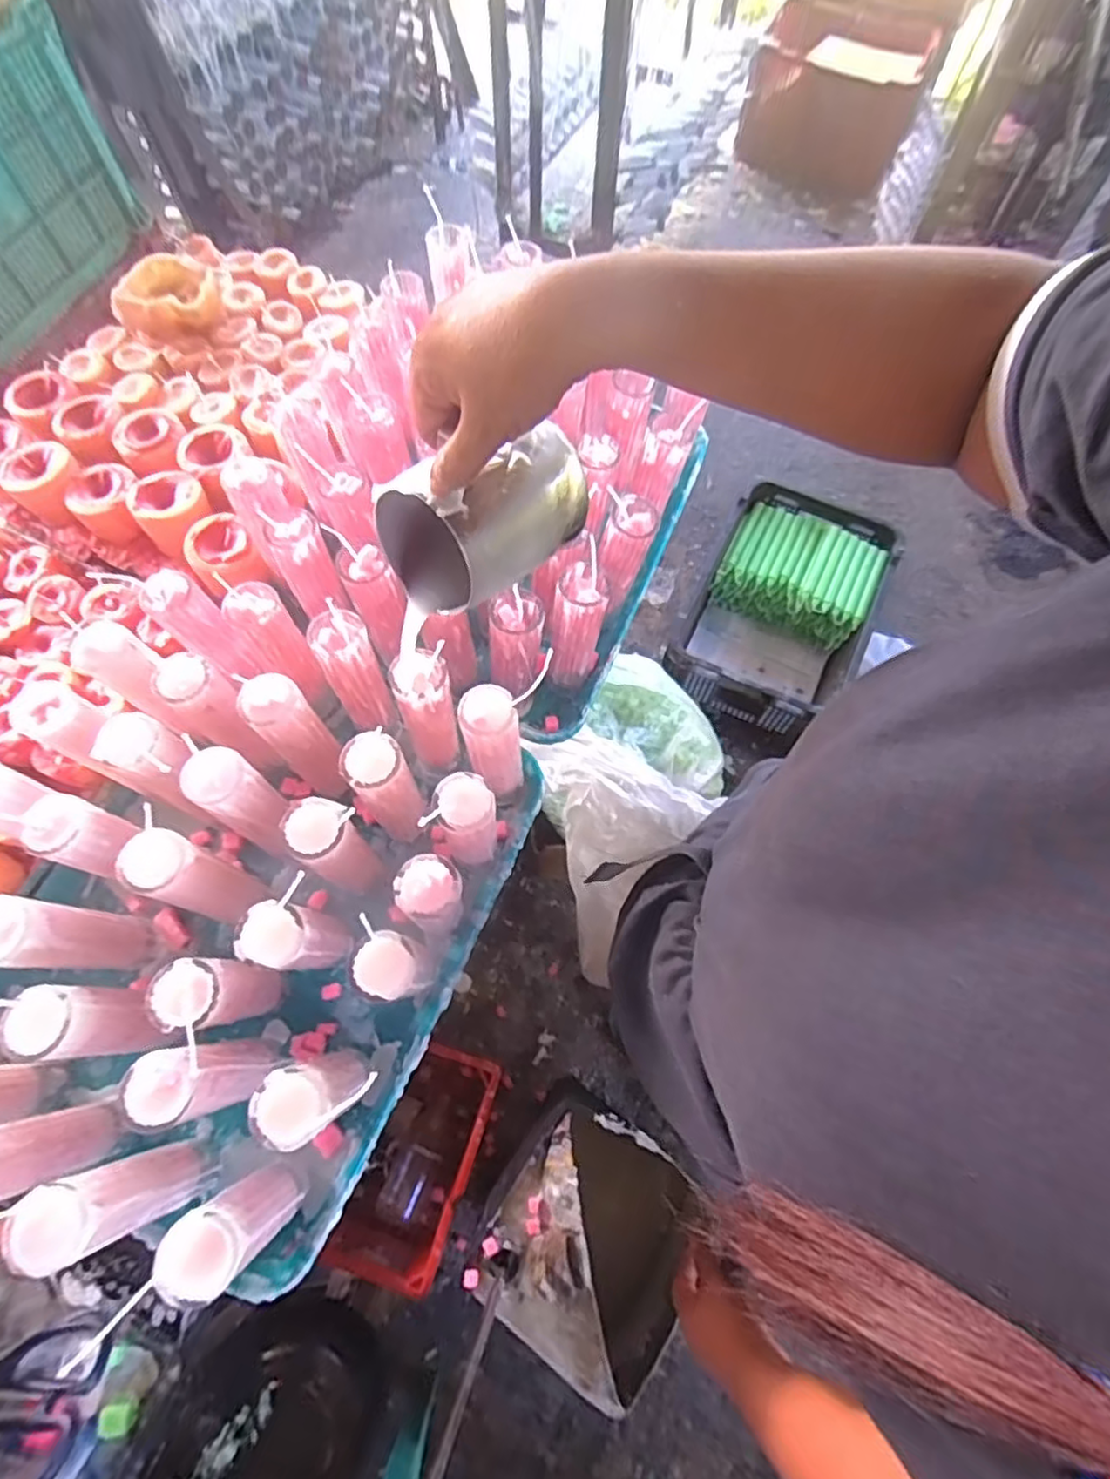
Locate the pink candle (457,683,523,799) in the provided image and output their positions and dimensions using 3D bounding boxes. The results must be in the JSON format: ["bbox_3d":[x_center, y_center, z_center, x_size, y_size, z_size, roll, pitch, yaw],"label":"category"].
[{"bbox_3d":[-0.048,0.006,0.533,0.039,0.140,0.040,0,67,1],"label":"pink candle"}]

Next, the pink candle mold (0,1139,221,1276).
[{"bbox_3d":[-0.268,0.290,0.426,0.053,0.165,0.043,-13,68,-5],"label":"pink candle mold"}]

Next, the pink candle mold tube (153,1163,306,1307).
[{"bbox_3d":[-0.191,0.300,0.414,0.036,0.149,0.044,-33,71,-12],"label":"pink candle mold tube"}]

